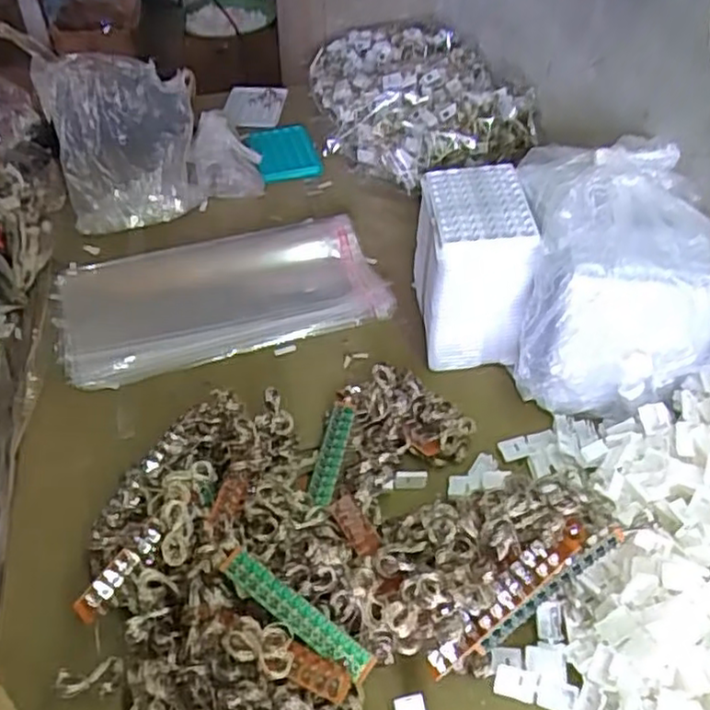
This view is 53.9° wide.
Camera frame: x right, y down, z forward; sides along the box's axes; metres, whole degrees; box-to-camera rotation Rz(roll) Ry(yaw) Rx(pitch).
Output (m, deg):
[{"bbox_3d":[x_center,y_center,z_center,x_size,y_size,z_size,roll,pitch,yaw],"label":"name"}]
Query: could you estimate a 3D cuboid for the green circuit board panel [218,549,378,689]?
[{"bbox_3d":[-0.041,0.182,0.493,0.127,0.011,0.022,34,53,16],"label":"green circuit board panel"}]

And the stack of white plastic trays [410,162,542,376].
[{"bbox_3d":[0.112,-0.080,0.685,0.090,0.152,0.133,-2,45,-2],"label":"stack of white plastic trays"}]

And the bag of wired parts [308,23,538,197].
[{"bbox_3d":[0.076,-0.360,1.003,0.252,0.107,0.378,-9,45,-9],"label":"bag of wired parts"}]

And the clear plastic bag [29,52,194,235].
[{"bbox_3d":[-0.281,-0.269,0.860,0.170,0.173,0.135,-12,46,-12],"label":"clear plastic bag"}]

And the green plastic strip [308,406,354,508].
[{"bbox_3d":[-0.021,0.087,0.614,0.021,0.009,0.101,9,45,9],"label":"green plastic strip"}]

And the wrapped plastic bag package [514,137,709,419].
[{"bbox_3d":[0.240,-0.080,0.644,0.170,0.178,0.221,5,45,5],"label":"wrapped plastic bag package"}]

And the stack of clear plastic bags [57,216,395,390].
[{"bbox_3d":[-0.144,-0.066,0.767,0.344,0.029,0.173,-12,46,-12],"label":"stack of clear plastic bags"}]

